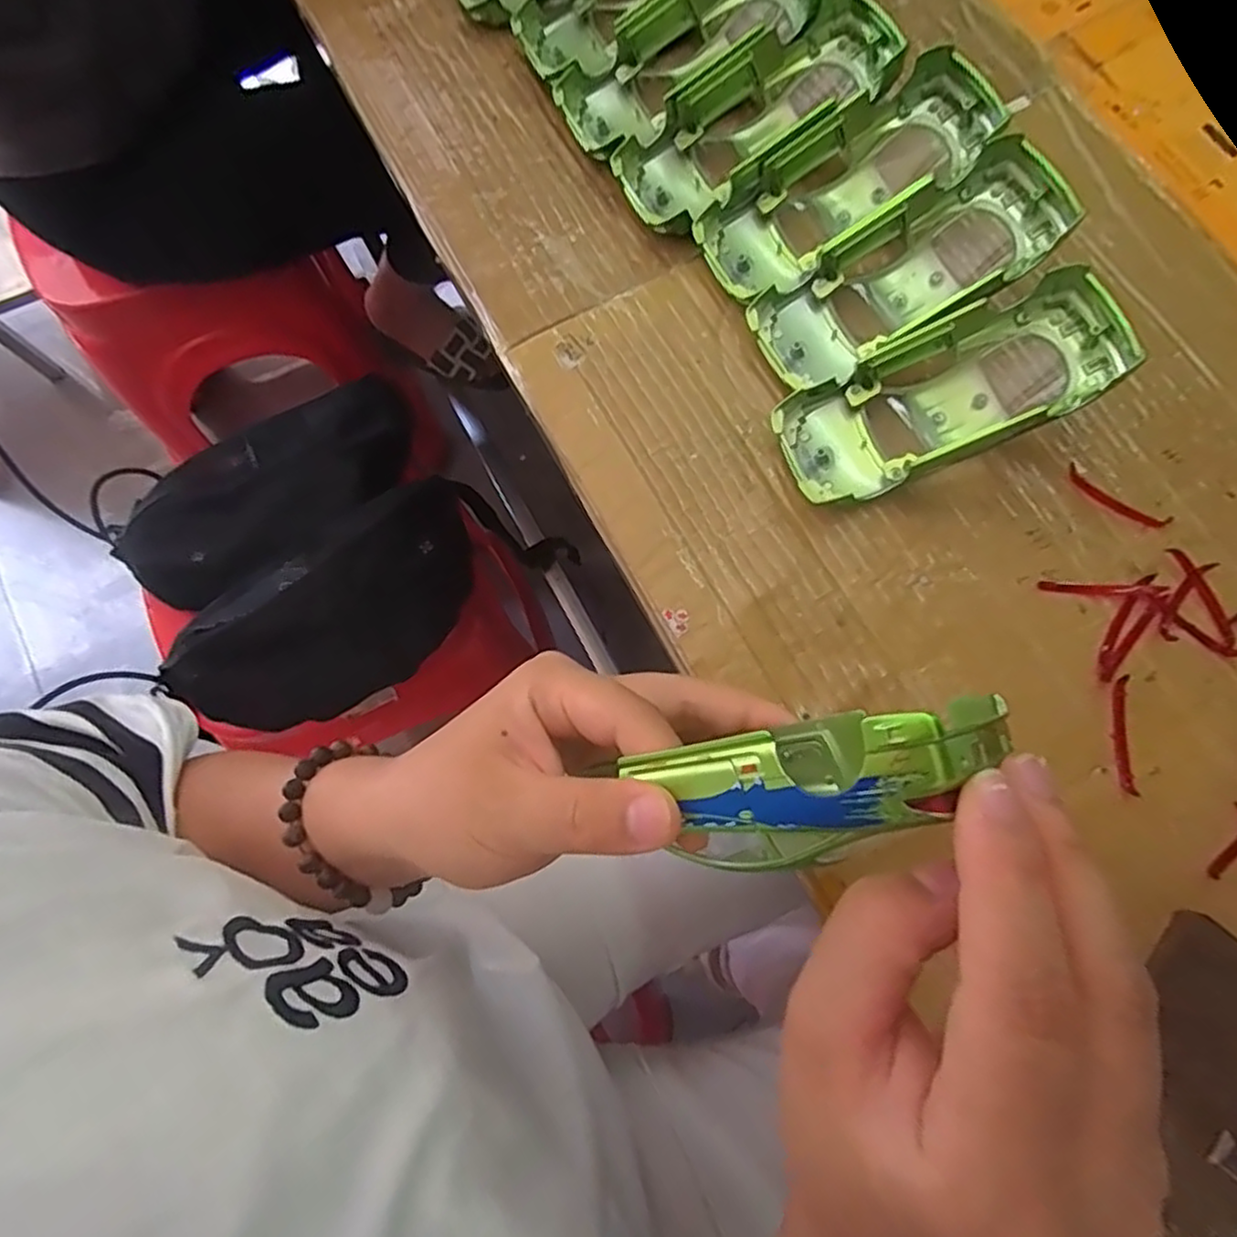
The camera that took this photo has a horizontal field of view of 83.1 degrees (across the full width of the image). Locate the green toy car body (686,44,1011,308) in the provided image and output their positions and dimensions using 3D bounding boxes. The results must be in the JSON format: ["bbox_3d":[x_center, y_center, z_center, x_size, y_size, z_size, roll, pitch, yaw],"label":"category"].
[{"bbox_3d":[0.104,-0.193,0.314,0.134,0.033,0.054,-31,77,10],"label":"green toy car body"}]

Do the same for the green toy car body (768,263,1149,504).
[{"bbox_3d":[0.136,-0.091,0.288,0.135,0.032,0.056,-24,76,11],"label":"green toy car body"}]

